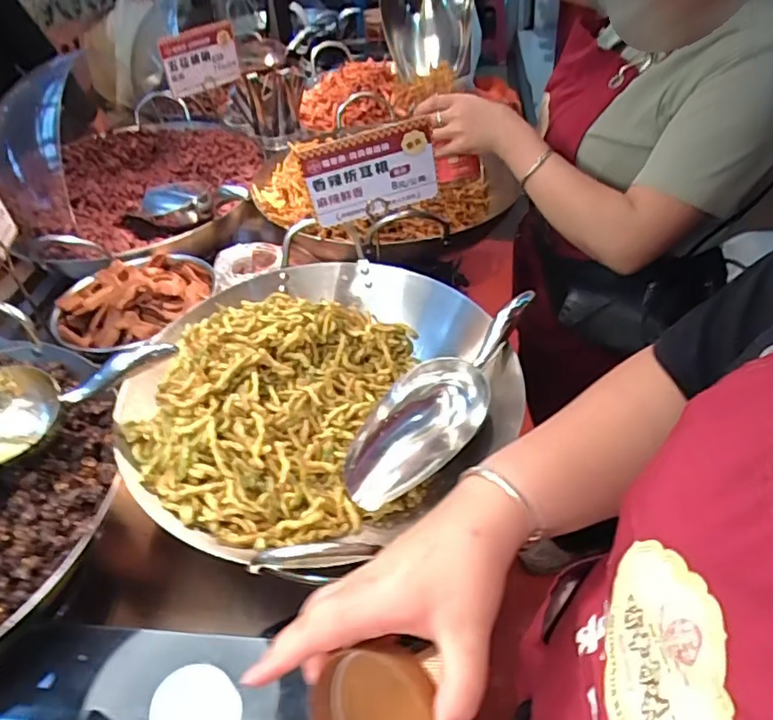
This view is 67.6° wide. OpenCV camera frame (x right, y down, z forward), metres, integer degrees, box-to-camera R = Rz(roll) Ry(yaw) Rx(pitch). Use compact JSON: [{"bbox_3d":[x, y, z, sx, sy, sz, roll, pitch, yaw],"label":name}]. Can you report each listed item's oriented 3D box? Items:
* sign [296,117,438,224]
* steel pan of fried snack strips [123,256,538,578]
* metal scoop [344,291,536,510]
[{"bbox_3d":[-0.017,-0.195,0.613,0.134,0.101,0.011,-14,50,2],"label":"sign"},{"bbox_3d":[-0.075,0.033,0.594,0.368,0.107,0.294,-31,48,-25],"label":"steel pan of fried snack strips"},{"bbox_3d":[0.060,0.041,0.580,0.256,0.045,0.093,-47,53,-9],"label":"metal scoop"}]

